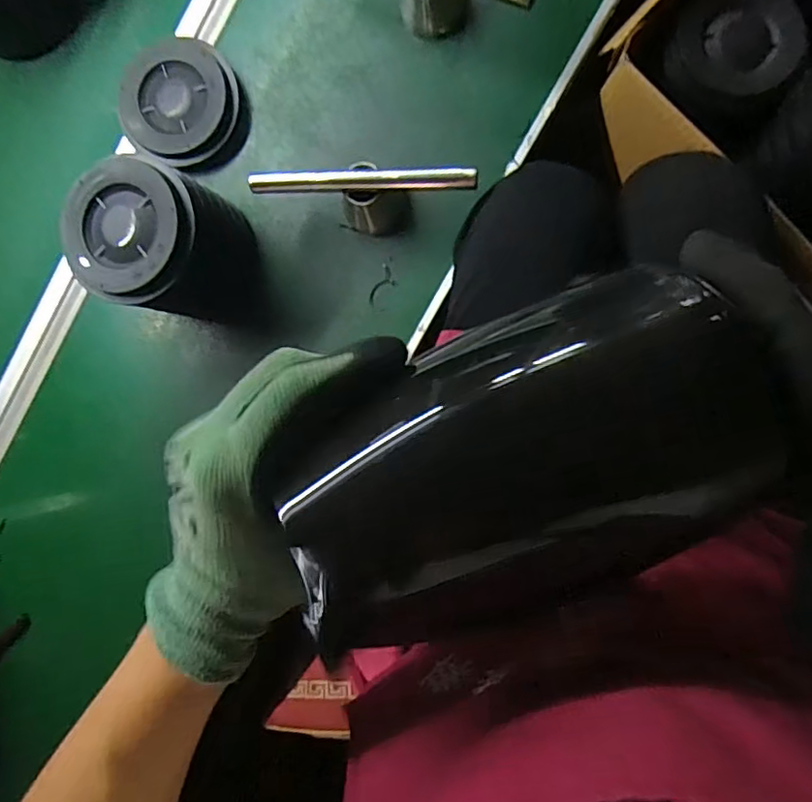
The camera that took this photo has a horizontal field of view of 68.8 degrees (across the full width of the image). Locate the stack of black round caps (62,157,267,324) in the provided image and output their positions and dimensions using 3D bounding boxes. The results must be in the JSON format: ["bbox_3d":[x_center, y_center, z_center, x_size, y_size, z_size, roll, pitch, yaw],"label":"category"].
[{"bbox_3d":[-0.218,-0.142,0.546,0.112,0.133,0.114,2,90,9],"label":"stack of black round caps"}]

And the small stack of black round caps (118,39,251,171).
[{"bbox_3d":[-0.218,-0.292,0.589,0.126,0.034,0.124,38,95,7],"label":"small stack of black round caps"}]

